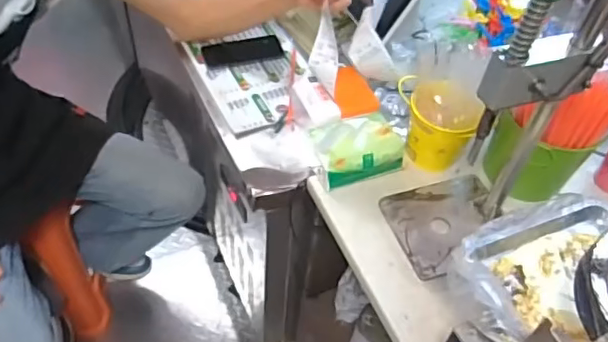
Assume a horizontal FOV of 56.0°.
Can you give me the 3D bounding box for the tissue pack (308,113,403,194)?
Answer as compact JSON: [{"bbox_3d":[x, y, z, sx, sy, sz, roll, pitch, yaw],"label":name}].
[{"bbox_3d":[0.083,-0.041,0.906,0.135,0.112,0.084,-13,51,-17],"label":"tissue pack"}]

